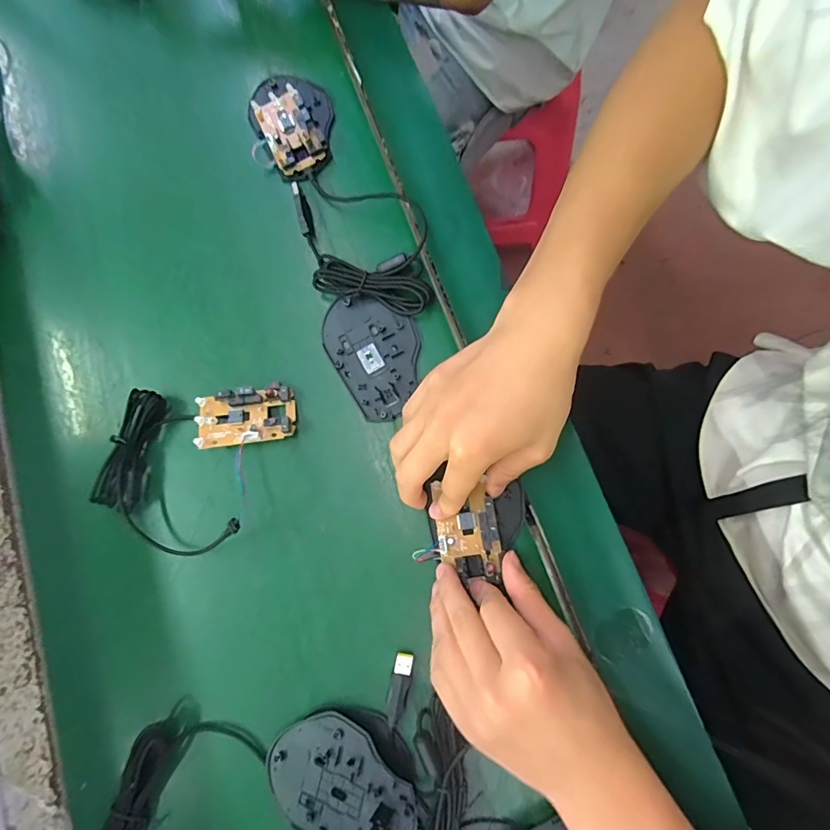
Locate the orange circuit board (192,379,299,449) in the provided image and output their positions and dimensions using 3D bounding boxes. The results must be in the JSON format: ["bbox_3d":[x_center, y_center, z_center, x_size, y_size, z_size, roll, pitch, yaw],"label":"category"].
[{"bbox_3d":[-0.139,0.002,0.366,0.079,0.020,0.046,-9,76,-2],"label":"orange circuit board"}]

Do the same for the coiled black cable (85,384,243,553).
[{"bbox_3d":[-0.194,0.049,0.353,0.127,0.030,0.096,30,78,7],"label":"coiled black cable"}]

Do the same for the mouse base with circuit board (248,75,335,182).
[{"bbox_3d":[-0.108,-0.266,0.399,0.070,0.016,0.111,-29,78,-7],"label":"mouse base with circuit board"}]

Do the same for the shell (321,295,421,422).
[{"bbox_3d":[-0.031,-0.052,0.370,0.070,0.020,0.106,-30,78,-7],"label":"shell"}]

